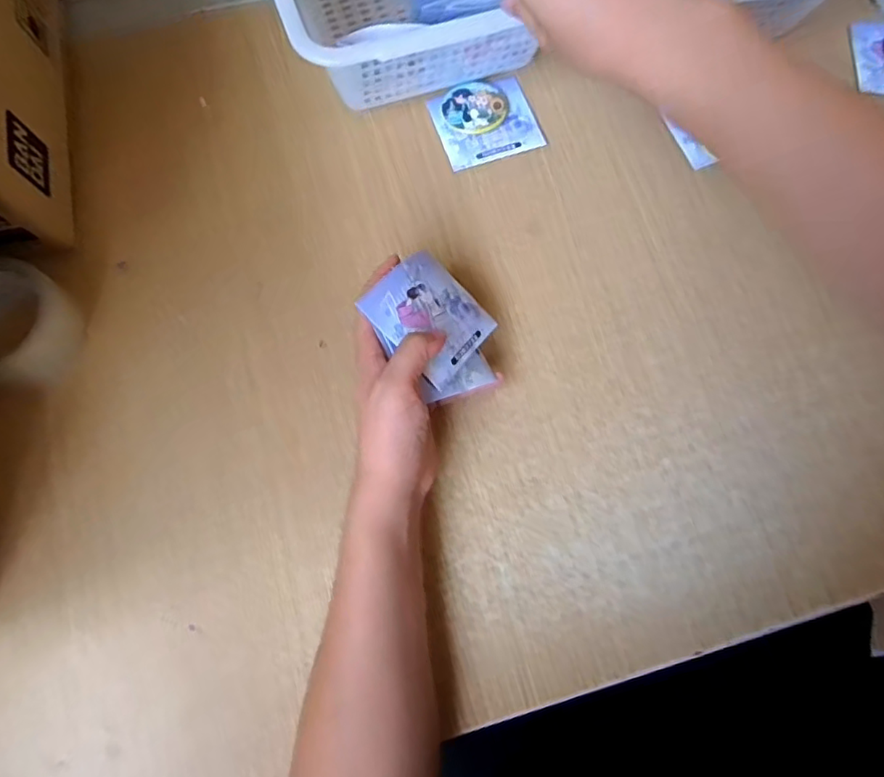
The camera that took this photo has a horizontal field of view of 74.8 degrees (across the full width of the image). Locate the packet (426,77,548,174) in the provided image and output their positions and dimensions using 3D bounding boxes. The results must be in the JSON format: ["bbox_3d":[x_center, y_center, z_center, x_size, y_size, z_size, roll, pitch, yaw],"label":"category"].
[{"bbox_3d":[0.042,-0.253,0.545,0.091,0.014,0.082,-18,75,-7],"label":"packet"}]

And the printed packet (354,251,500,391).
[{"bbox_3d":[-0.007,-0.055,0.433,0.084,0.008,0.085,47,52,-8],"label":"printed packet"}]

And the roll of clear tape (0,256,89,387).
[{"bbox_3d":[-0.345,-0.051,0.462,0.100,0.039,0.094,0,73,-2],"label":"roll of clear tape"}]

